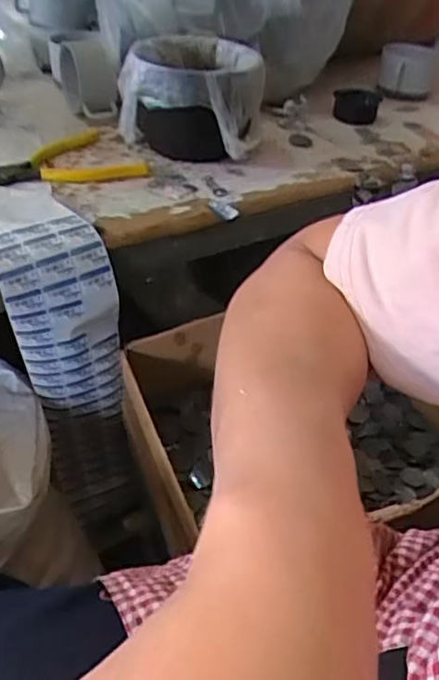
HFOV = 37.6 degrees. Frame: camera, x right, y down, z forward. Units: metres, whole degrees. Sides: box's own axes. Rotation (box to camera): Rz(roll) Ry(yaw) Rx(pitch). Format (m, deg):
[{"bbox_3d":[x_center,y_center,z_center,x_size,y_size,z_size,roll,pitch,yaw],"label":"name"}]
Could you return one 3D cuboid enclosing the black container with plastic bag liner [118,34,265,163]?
[{"bbox_3d":[-0.033,-0.287,0.771,0.166,0.109,0.166,2,40,-5],"label":"black container with plastic bag liner"}]

